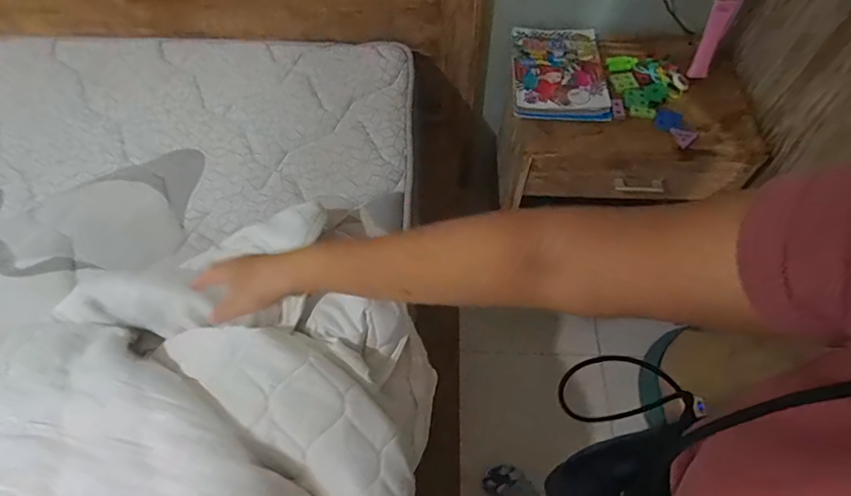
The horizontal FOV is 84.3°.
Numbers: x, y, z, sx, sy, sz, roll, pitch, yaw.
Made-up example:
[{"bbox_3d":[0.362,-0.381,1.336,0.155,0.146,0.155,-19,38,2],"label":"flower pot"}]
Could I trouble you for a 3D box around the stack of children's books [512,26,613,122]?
[{"bbox_3d":[0.302,-0.406,1.076,0.199,0.022,0.295,3,59,4],"label":"stack of children's books"}]

